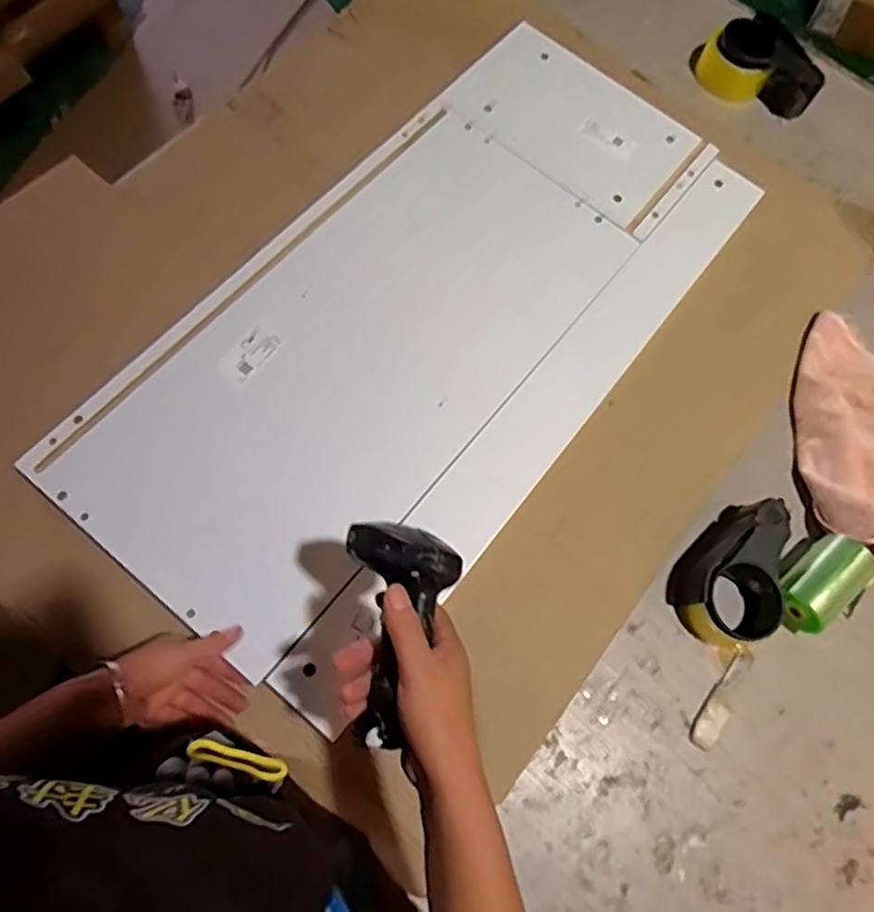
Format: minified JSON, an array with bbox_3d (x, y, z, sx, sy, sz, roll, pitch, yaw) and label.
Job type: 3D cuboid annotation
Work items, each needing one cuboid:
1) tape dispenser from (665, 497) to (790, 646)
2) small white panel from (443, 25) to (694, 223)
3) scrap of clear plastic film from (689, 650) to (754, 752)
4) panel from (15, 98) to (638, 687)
[{"bbox_3d":[0.322,0.122,0.698,0.103,0.053,0.150,44,74,11],"label":"tape dispenser"},{"bbox_3d":[0.177,-0.440,0.879,0.295,0.010,0.191,39,74,6],"label":"small white panel"},{"bbox_3d":[0.286,0.241,0.668,0.027,0.004,0.109,36,72,9],"label":"scrap of clear plastic film"},{"bbox_3d":[-0.082,-0.120,0.723,0.310,0.023,0.636,39,73,4],"label":"panel"}]

